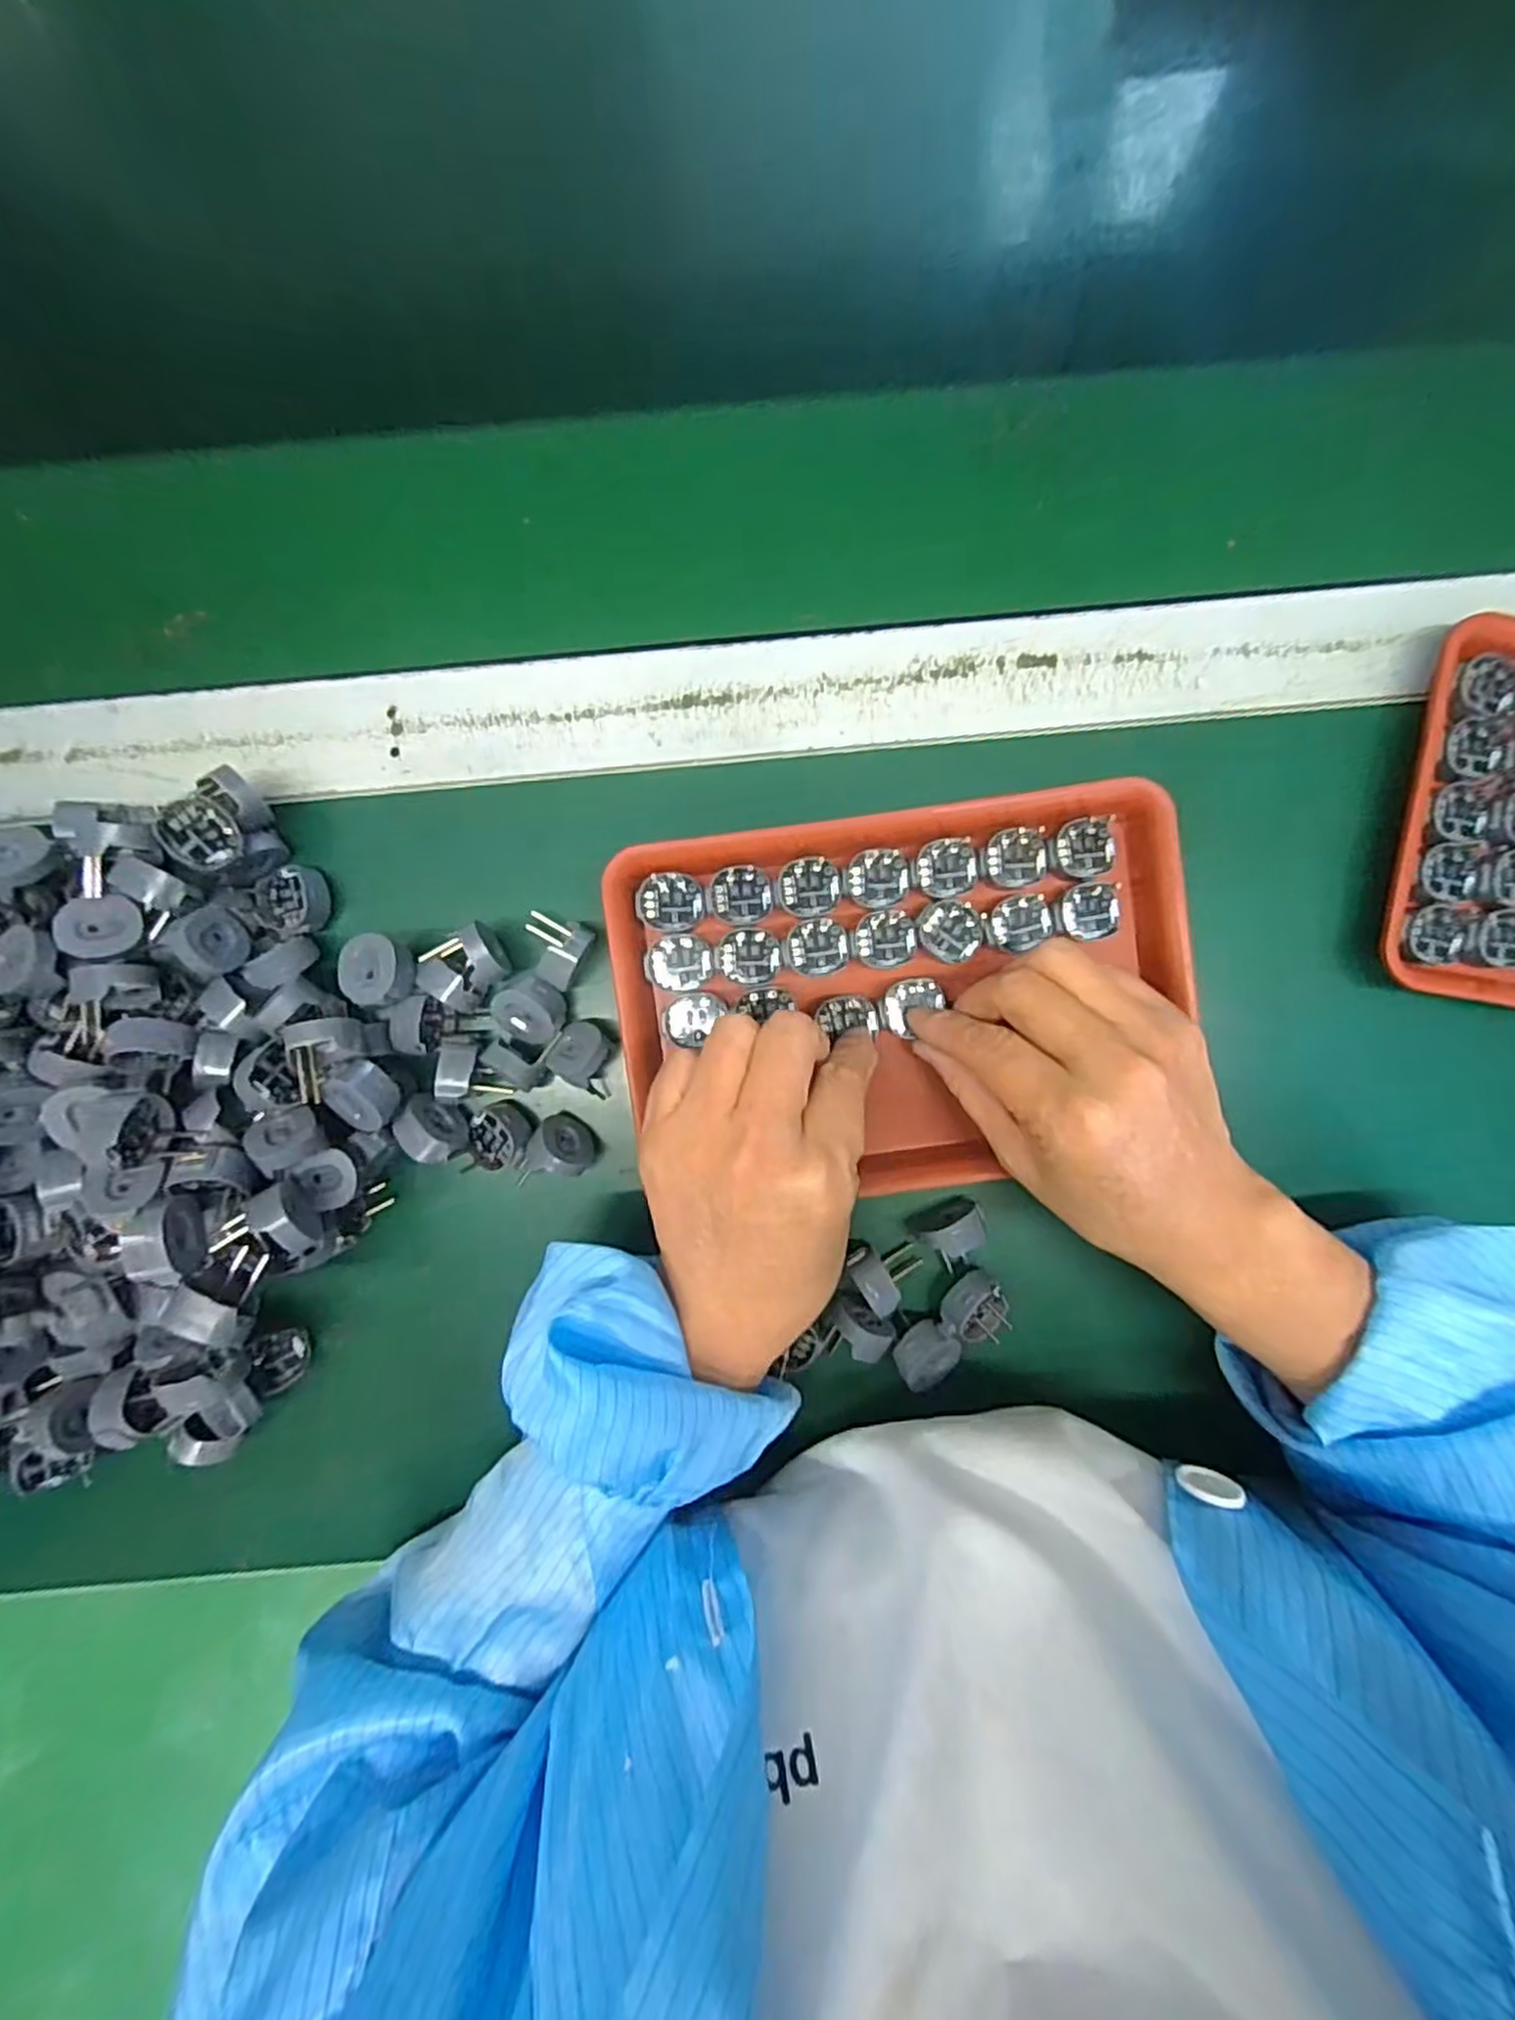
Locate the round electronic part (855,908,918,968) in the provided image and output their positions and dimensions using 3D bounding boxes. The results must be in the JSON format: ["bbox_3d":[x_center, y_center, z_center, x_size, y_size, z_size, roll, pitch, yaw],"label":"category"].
[{"bbox_3d":[0.055,-0.031,0.321,0.025,0.004,0.024,0,90,-1],"label":"round electronic part"}]

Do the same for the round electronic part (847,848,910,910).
[{"bbox_3d":[0.052,-0.057,0.320,0.025,0.004,0.025,0,90,-1],"label":"round electronic part"}]

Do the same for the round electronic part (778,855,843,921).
[{"bbox_3d":[0.023,-0.052,0.319,0.026,0.004,0.026,0,90,-1],"label":"round electronic part"}]

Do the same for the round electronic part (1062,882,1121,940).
[{"bbox_3d":[0.144,-0.043,0.320,0.027,0.004,0.024,-5,90,-1],"label":"round electronic part"}]

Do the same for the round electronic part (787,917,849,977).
[{"bbox_3d":[0.026,-0.027,0.320,0.025,0.004,0.024,0,90,-1],"label":"round electronic part"}]

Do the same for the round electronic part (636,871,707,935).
[{"bbox_3d":[-0.037,-0.045,0.318,0.028,0.005,0.025,-6,90,-1],"label":"round electronic part"}]

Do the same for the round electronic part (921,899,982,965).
[{"bbox_3d":[0.083,-0.034,0.321,0.026,0.004,0.027,0,90,-1],"label":"round electronic part"}]

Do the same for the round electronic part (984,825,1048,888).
[{"bbox_3d":[0.111,-0.065,0.319,0.026,0.004,0.024,0,90,-1],"label":"round electronic part"}]

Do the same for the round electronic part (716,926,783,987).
[{"bbox_3d":[-0.003,-0.023,0.321,0.028,0.004,0.025,-6,90,-1],"label":"round electronic part"}]

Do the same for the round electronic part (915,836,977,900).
[{"bbox_3d":[0.081,-0.061,0.320,0.025,0.004,0.025,0,90,-1],"label":"round electronic part"}]

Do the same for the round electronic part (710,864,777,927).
[{"bbox_3d":[-0.006,-0.049,0.319,0.026,0.004,0.025,0,90,-1],"label":"round electronic part"}]

